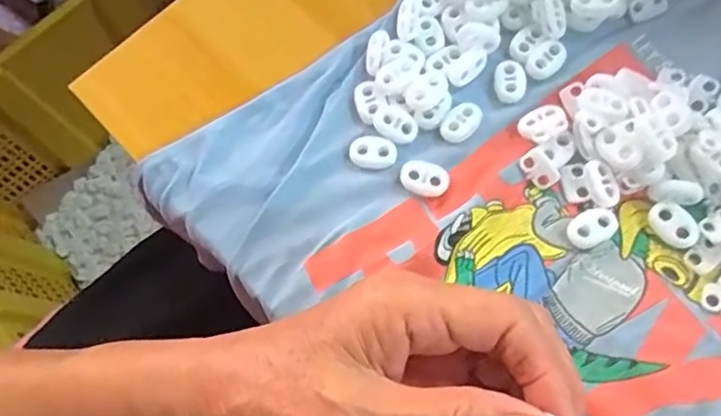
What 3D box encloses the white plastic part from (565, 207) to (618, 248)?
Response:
[{"bbox_3d":[0.104,0.009,0.278,0.021,0.005,0.015,-20,70,-2],"label":"white plastic part"}]

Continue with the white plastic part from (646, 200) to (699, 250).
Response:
[{"bbox_3d":[0.138,0.008,0.273,0.014,0.006,0.022,-37,72,-8],"label":"white plastic part"}]

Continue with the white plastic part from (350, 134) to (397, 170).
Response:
[{"bbox_3d":[0.006,-0.027,0.298,0.022,0.005,0.016,4,71,6],"label":"white plastic part"}]

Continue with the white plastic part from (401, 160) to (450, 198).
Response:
[{"bbox_3d":[0.030,-0.014,0.290,0.023,0.006,0.015,9,72,8],"label":"white plastic part"}]

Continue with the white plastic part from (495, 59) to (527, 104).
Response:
[{"bbox_3d":[0.074,-0.062,0.303,0.015,0.004,0.021,0,71,5],"label":"white plastic part"}]

